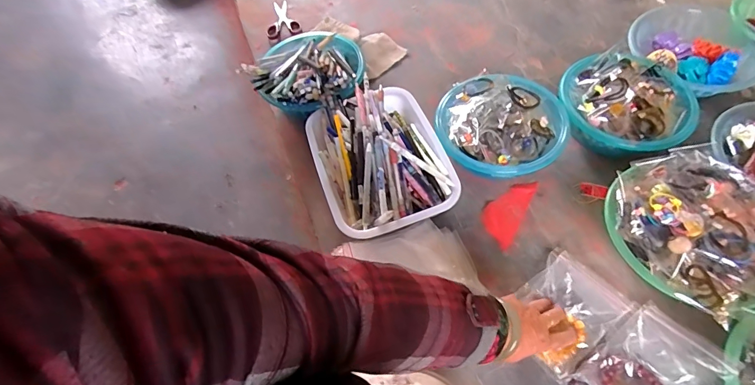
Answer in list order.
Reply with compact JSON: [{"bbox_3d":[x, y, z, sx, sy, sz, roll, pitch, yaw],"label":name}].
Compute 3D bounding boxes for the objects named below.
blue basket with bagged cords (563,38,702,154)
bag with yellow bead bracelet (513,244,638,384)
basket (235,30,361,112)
[{"bbox_3d":[0.450,-0.161,0.739,0.213,0.104,0.220,-2,59,3],"label":"blue basket with bagged cords"},{"bbox_3d":[0.276,0.171,0.594,0.160,0.020,0.125,-37,64,-17],"label":"bag with yellow bead bracelet"},{"bbox_3d":[-0.133,-0.253,0.843,0.224,0.102,0.232,11,61,10],"label":"basket"}]

